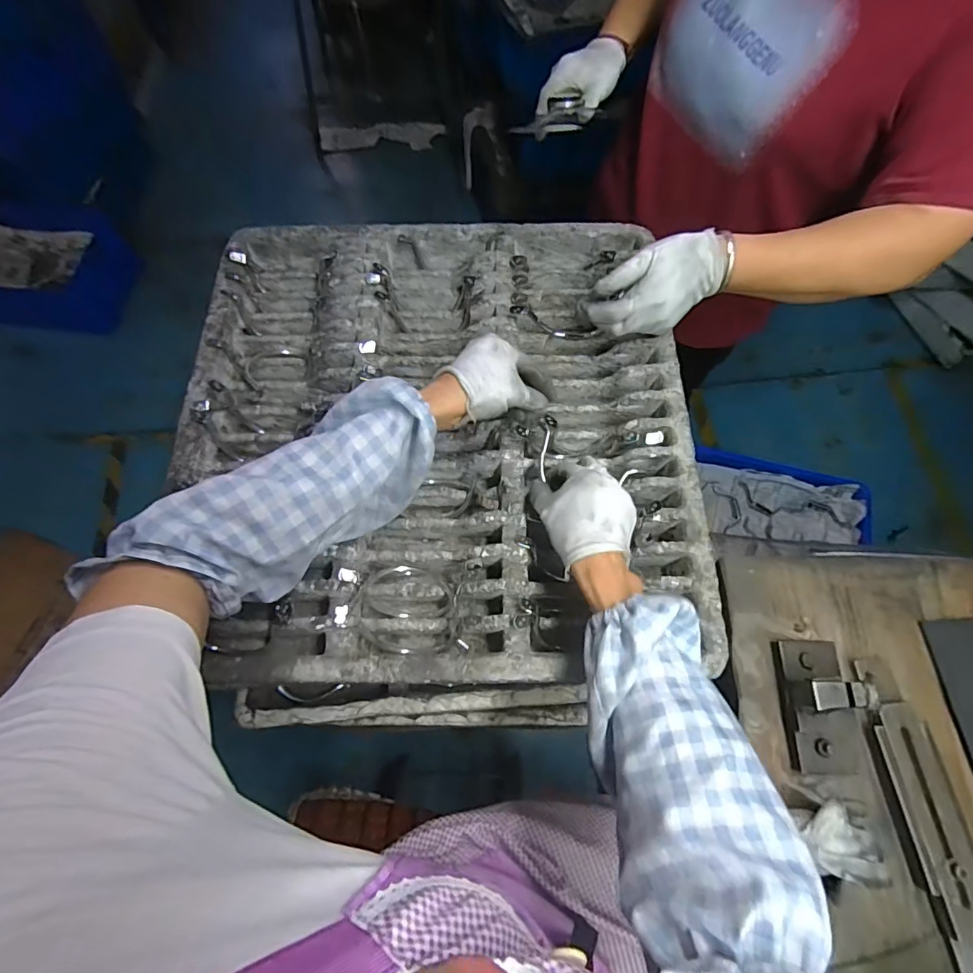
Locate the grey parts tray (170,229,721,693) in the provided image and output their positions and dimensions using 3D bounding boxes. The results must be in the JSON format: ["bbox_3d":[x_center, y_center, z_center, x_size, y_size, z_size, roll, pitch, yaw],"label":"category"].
[{"bbox_3d":[-0.055,-0.070,0.554,0.521,0.067,0.542,-1,69,0],"label":"grey parts tray"}]

